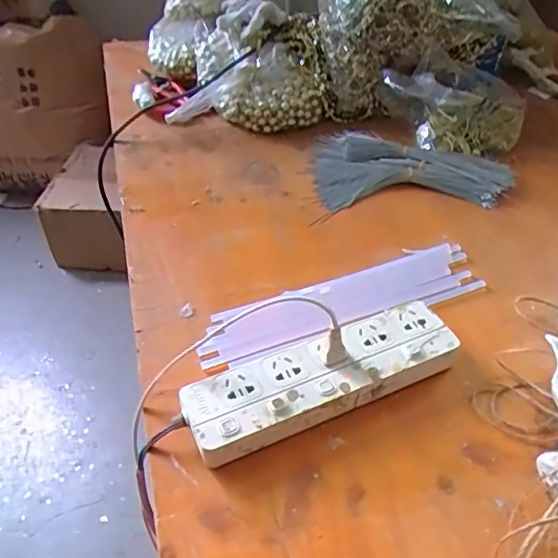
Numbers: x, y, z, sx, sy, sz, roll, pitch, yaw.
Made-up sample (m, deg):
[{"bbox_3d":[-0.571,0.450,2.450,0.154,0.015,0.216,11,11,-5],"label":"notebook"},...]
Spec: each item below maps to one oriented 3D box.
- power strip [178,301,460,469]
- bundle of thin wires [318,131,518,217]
[{"bbox_3d":[0.040,0.087,0.512,0.253,0.039,0.069,-18,44,-20],"label":"power strip"},{"bbox_3d":[0.180,-0.146,0.780,0.261,0.022,0.165,5,41,6],"label":"bundle of thin wires"}]

